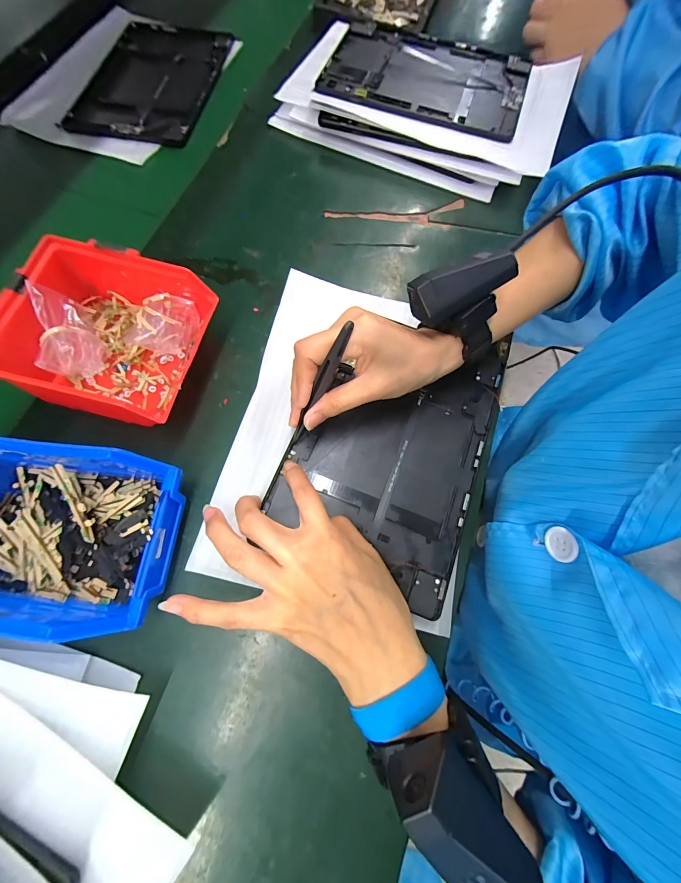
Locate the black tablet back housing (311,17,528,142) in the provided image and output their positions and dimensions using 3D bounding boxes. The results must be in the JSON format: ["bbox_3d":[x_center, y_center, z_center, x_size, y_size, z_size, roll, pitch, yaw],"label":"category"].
[{"bbox_3d":[0.100,-0.444,0.397,0.244,0.014,0.156,19,74,3],"label":"black tablet back housing"}]

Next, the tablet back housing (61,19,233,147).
[{"bbox_3d":[-0.244,-0.481,0.434,0.162,0.014,0.246,8,72,1],"label":"tablet back housing"}]

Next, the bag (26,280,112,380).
[{"bbox_3d":[-0.227,-0.088,0.265,0.043,0.053,0.060,-32,76,-11],"label":"bag"}]

